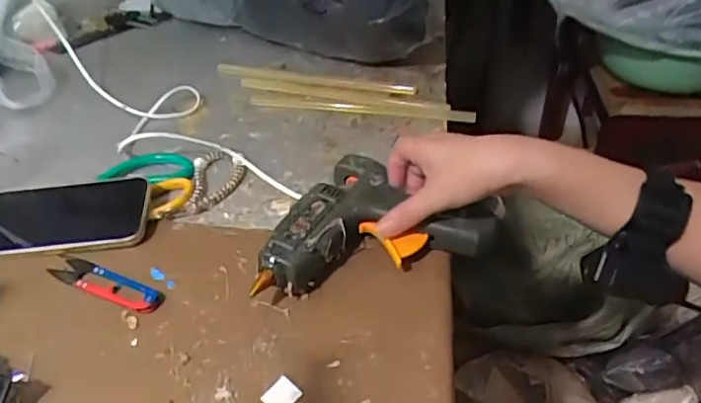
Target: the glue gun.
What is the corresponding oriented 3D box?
[{"bbox_3d":[0.013,0.013,0.490,0.190,0.044,0.119,-10,41,-8],"label":"glue gun"}]

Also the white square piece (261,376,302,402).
[{"bbox_3d":[-0.048,0.134,0.391,0.021,0.005,0.022,29,50,32],"label":"white square piece"}]

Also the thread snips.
[{"bbox_3d":[-0.210,0.068,0.479,0.116,0.009,0.026,16,44,21],"label":"thread snips"}]

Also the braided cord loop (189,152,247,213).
[{"bbox_3d":[-0.135,-0.024,0.575,0.051,0.013,0.085,-7,47,-2],"label":"braided cord loop"}]

